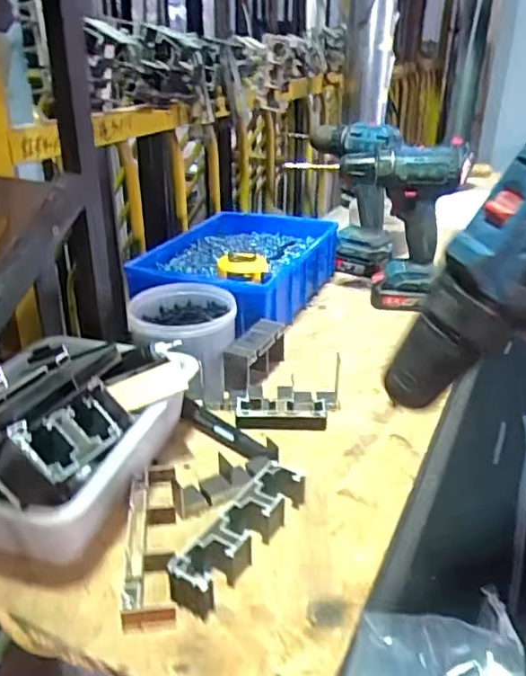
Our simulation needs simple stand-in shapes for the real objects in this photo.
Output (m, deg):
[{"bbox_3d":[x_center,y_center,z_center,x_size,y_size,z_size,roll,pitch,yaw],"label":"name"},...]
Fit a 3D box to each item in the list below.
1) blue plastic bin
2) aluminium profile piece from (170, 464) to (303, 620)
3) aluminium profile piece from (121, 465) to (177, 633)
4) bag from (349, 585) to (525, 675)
[{"bbox_3d":[-0.040,-0.092,0.845,0.210,0.086,0.328,12,29,20],"label":"blue plastic bin"},{"bbox_3d":[-0.016,0.145,0.448,0.034,0.033,0.138,16,30,27],"label":"aluminium profile piece"},{"bbox_3d":[-0.084,0.149,0.450,0.035,0.021,0.149,-3,27,-7],"label":"aluminium profile piece"},{"bbox_3d":[0.104,0.190,0.359,0.095,0.015,0.088,1,37,25],"label":"bag"}]

